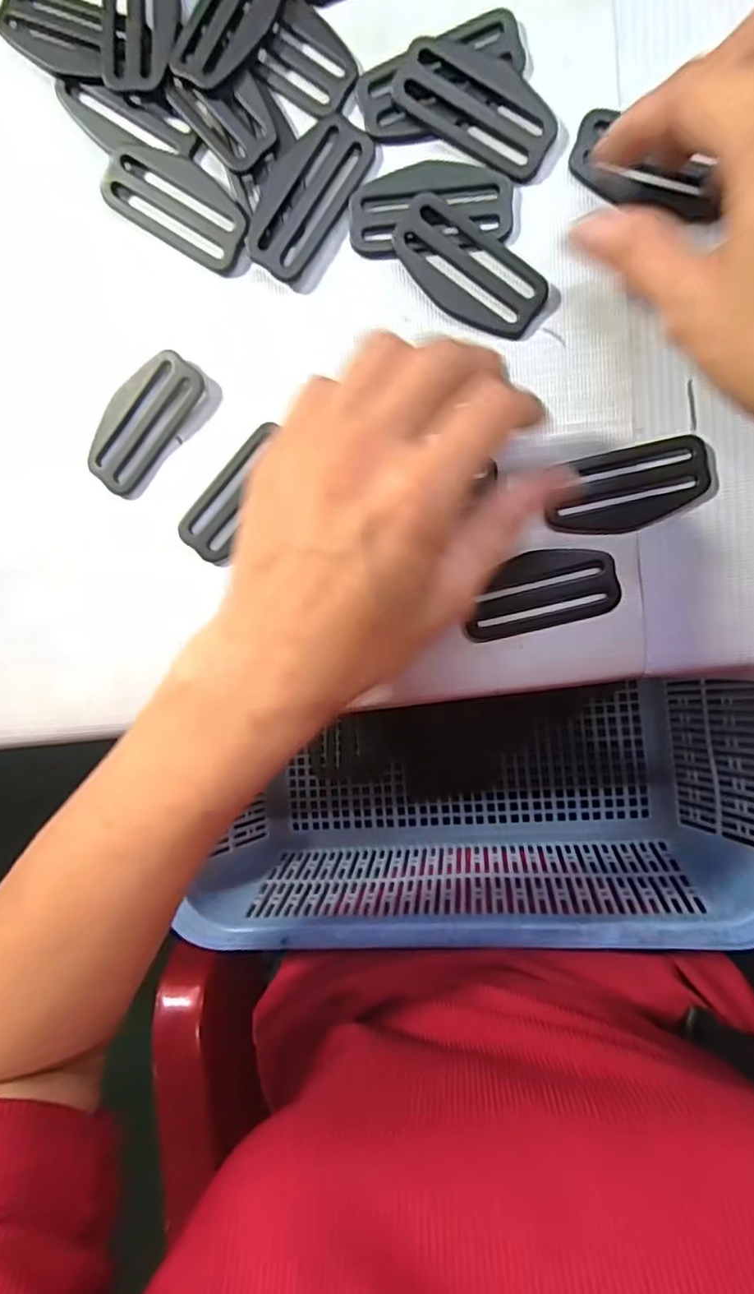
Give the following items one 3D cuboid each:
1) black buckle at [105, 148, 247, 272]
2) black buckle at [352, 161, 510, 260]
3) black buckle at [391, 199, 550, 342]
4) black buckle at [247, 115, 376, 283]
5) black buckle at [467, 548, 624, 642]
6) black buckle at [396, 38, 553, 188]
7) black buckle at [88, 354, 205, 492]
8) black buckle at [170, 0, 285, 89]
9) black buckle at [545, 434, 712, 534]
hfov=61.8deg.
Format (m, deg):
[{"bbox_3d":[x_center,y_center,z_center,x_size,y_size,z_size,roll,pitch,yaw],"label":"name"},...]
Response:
[{"bbox_3d":[-0.076,-0.171,0.244,0.059,0.007,0.029,35,99,3],"label":"black buckle"},{"bbox_3d":[0.019,-0.161,0.229,0.059,0.007,0.031,-4,96,8],"label":"black buckle"},{"bbox_3d":[0.033,-0.137,0.231,0.059,0.008,0.029,33,99,3],"label":"black buckle"},{"bbox_3d":[-0.027,-0.170,0.237,0.032,0.007,0.059,42,100,1],"label":"black buckle"},{"bbox_3d":[0.063,-0.021,0.244,0.057,0.004,0.029,-13,94,9],"label":"black buckle"},{"bbox_3d":[0.036,-0.192,0.224,0.058,0.004,0.028,31,106,-4],"label":"black buckle"},{"bbox_3d":[-0.095,-0.091,0.254,0.028,0.006,0.058,44,100,1],"label":"black buckle"},{"bbox_3d":[-0.052,-0.233,0.230,0.028,0.006,0.058,34,99,3],"label":"black buckle"},{"bbox_3d":[0.095,-0.059,0.235,0.054,0.004,0.029,-12,95,9],"label":"black buckle"}]

